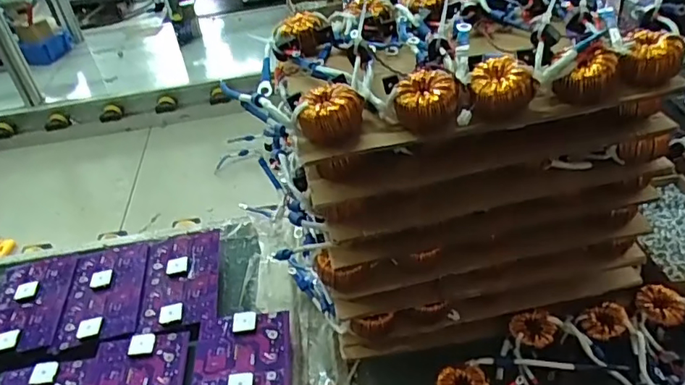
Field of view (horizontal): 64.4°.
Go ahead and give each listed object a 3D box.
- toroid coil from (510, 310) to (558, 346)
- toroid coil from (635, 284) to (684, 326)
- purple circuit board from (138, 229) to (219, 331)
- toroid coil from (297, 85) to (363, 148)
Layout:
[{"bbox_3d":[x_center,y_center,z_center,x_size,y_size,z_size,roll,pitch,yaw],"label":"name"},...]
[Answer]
[{"bbox_3d":[0.242,0.174,0.694,0.054,0.017,0.043,-7,38,0],"label":"toroid coil"},{"bbox_3d":[0.408,0.144,0.695,0.056,0.017,0.058,-5,38,4],"label":"toroid coil"},{"bbox_3d":[-0.253,0.126,0.852,0.117,0.022,0.204,-10,39,-3],"label":"purple circuit board"},{"bbox_3d":[-0.012,-0.075,0.521,0.055,0.036,0.055,-5,38,4],"label":"toroid coil"}]

